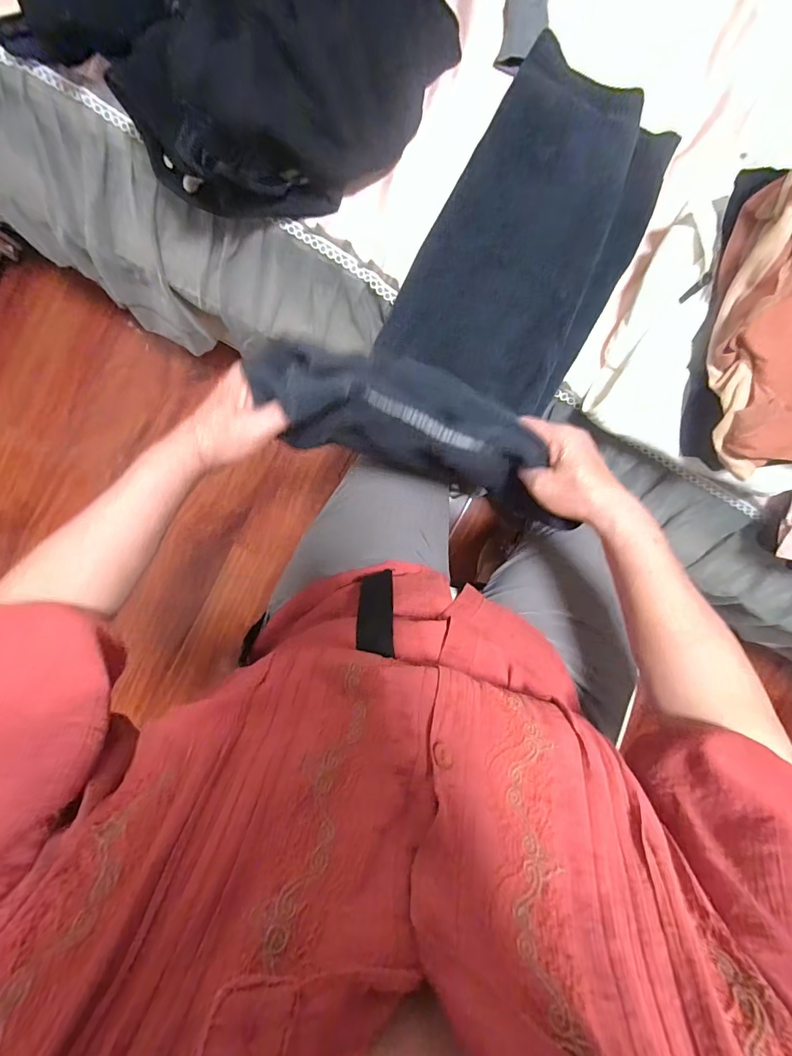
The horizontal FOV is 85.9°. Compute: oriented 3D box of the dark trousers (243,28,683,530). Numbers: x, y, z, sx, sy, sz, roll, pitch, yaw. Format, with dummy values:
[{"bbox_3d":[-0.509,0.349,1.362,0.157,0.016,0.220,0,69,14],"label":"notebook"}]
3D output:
[{"bbox_3d":[0.112,-0.251,0.472,0.232,0.161,0.542,34,69,-4],"label":"dark trousers"}]

